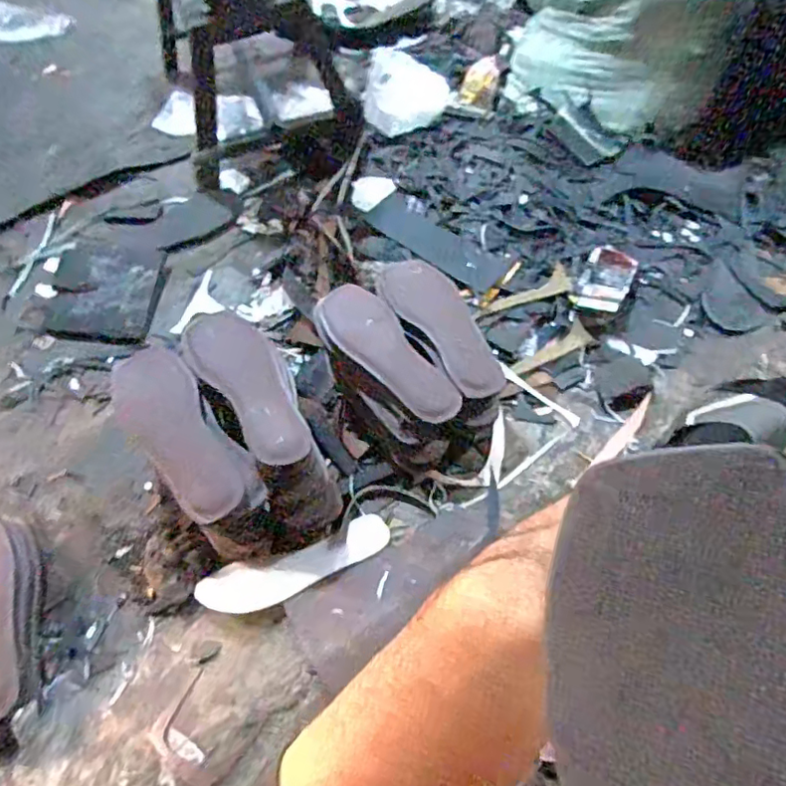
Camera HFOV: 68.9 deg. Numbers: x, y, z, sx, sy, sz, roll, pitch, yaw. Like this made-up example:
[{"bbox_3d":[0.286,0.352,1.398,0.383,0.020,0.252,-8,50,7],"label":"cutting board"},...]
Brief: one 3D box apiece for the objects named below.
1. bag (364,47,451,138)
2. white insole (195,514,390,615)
[{"bbox_3d":[0.027,-0.556,1.075,0.158,0.073,0.194,0,59,3],"label":"bag"},{"bbox_3d":[-0.115,0.207,0.675,0.229,0.012,0.070,-20,44,-5],"label":"white insole"}]

